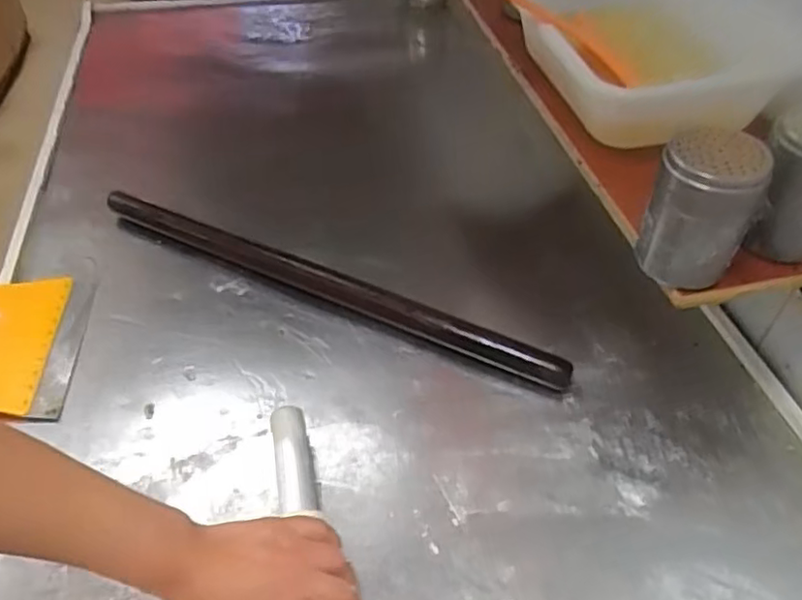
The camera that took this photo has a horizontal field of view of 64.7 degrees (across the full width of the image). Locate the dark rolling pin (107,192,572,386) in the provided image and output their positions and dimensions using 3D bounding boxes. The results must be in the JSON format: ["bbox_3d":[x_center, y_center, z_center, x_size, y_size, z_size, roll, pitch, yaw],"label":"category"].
[{"bbox_3d":[-0.096,-0.024,0.719,0.589,0.036,0.034,21,49,18],"label":"dark rolling pin"}]

